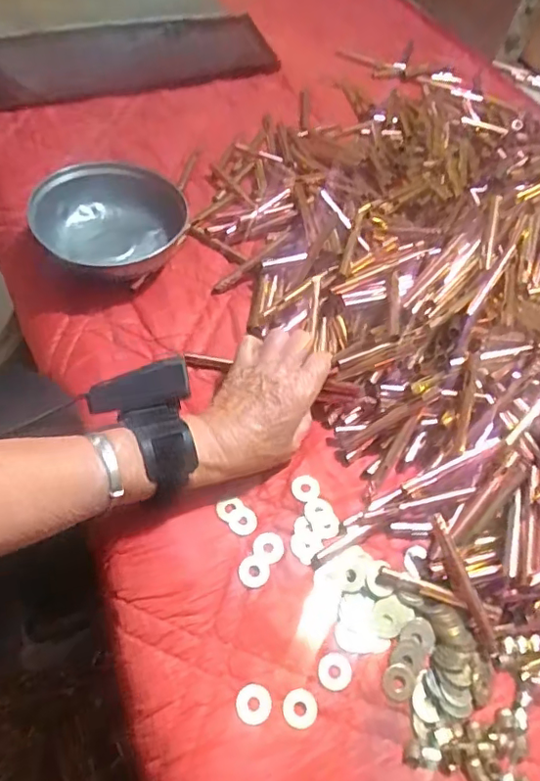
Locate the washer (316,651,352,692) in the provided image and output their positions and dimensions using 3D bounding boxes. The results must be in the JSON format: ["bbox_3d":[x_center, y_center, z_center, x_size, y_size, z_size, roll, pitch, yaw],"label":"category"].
[{"bbox_3d":[0.043,0.188,0.367,0.023,0.004,0.022,4,56,-6],"label":"washer"}]

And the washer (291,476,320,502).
[{"bbox_3d":[0.029,0.078,0.438,0.022,0.004,0.021,4,56,-6],"label":"washer"}]

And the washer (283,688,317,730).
[{"bbox_3d":[0.020,0.205,0.353,0.022,0.004,0.022,4,56,-6],"label":"washer"}]

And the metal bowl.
[{"bbox_3d":[-0.156,-0.168,0.542,0.141,0.060,0.158,10,56,-1],"label":"metal bowl"}]

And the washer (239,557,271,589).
[{"bbox_3d":[-0.012,0.132,0.397,0.022,0.004,0.021,4,56,-6],"label":"washer"}]

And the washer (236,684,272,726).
[{"bbox_3d":[-0.011,0.201,0.352,0.022,0.004,0.023,4,56,-6],"label":"washer"}]

